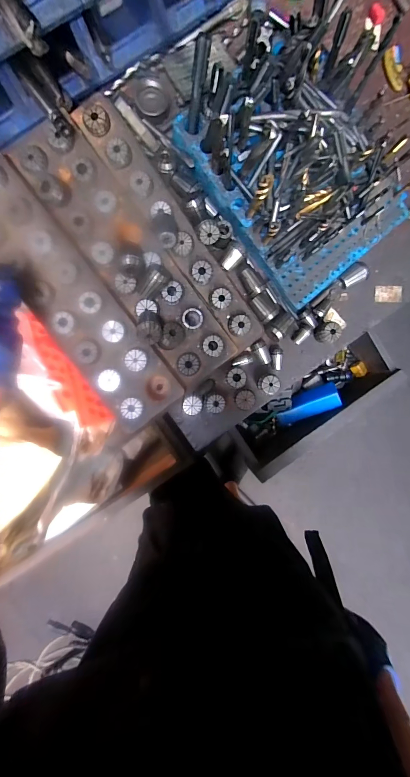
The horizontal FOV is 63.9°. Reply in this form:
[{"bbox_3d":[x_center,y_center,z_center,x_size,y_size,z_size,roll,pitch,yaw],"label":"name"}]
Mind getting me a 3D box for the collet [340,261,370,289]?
[{"bbox_3d":[0.228,-0.175,0.506,0.040,0.025,0.028,-27,97,-4],"label":"collet"}]

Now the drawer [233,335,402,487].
[{"bbox_3d":[0.193,0.028,0.631,0.306,0.093,0.102,-34,97,-4],"label":"drawer"}]

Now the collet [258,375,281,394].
[{"bbox_3d":[0.092,-0.006,0.493,0.032,0.033,0.027,0,94,-7],"label":"collet"}]

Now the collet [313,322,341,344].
[{"bbox_3d":[0.186,-0.084,0.497,0.028,0.034,0.030,0,94,-7],"label":"collet"}]

